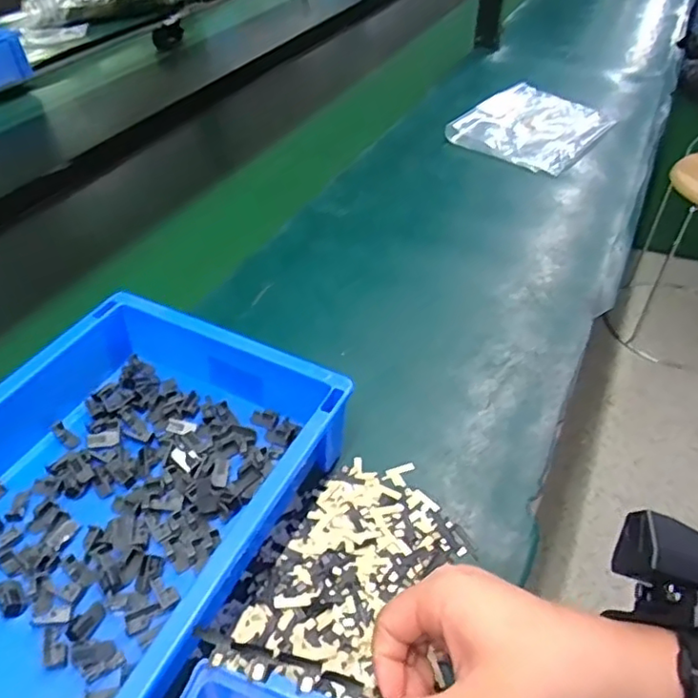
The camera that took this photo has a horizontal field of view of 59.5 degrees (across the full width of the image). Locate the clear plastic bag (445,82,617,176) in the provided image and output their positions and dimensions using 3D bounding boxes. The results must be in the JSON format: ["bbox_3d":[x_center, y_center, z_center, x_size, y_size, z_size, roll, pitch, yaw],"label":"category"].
[{"bbox_3d":[0.265,-0.319,0.872,0.166,0.027,0.221,31,51,28],"label":"clear plastic bag"}]

